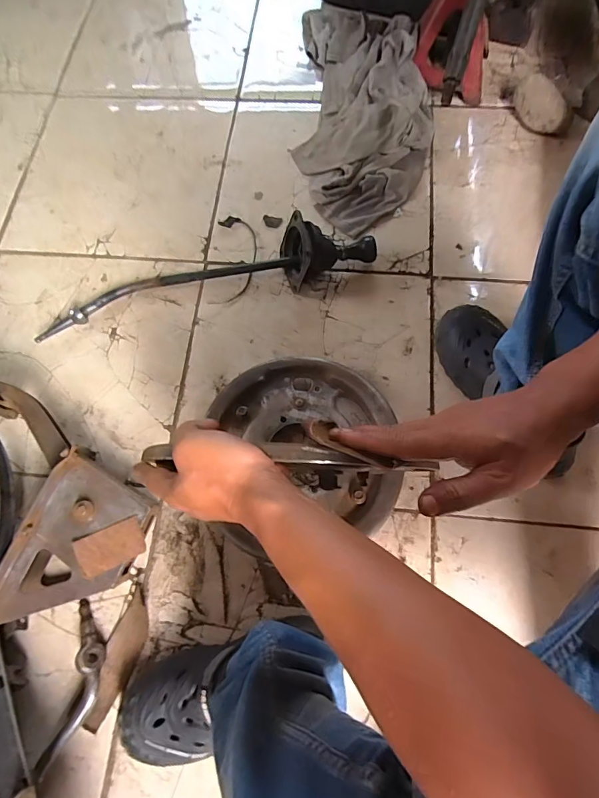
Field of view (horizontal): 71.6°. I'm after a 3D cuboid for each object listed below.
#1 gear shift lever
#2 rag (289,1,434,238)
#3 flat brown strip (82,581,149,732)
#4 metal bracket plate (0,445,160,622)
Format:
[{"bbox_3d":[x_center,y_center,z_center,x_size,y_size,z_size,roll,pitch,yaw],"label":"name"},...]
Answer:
[{"bbox_3d":[-0.151,-0.210,0.696,0.569,0.096,0.098,-16,73,-4],"label":"gear shift lever"},{"bbox_3d":[0.129,-0.593,0.818,0.259,0.079,0.548,5,73,3],"label":"rag"},{"bbox_3d":[-0.245,0.353,0.568,0.044,0.007,0.166,28,66,-13],"label":"flat brown strip"},{"bbox_3d":[-0.308,0.202,0.554,0.151,0.042,0.230,26,74,8],"label":"metal bracket plate"}]

